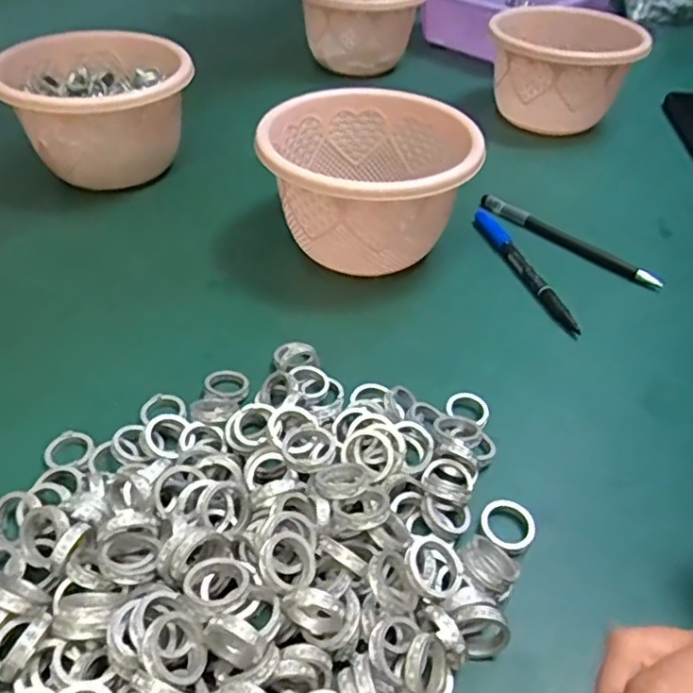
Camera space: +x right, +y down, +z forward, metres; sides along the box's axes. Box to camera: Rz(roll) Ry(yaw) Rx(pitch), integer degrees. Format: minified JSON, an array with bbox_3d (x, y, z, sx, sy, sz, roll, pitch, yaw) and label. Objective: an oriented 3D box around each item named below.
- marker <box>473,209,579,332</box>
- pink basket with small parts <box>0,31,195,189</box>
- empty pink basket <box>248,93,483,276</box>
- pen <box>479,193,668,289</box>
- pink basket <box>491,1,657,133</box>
[{"bbox_3d":[0.129,-0.059,0.446,0.013,0.010,0.144,-11,46,-15],"label":"marker"},{"bbox_3d":[-0.199,-0.191,0.511,0.146,0.093,0.132,-14,46,-17],"label":"pink basket with small parts"},{"bbox_3d":[0.015,-0.111,0.437,0.141,0.087,0.139,2,44,0],"label":"empty pink basket"},{"bbox_3d":[0.170,-0.083,0.474,0.017,0.011,0.153,-31,54,-31],"label":"pen"},{"bbox_3d":[0.217,-0.276,0.621,0.140,0.088,0.153,20,46,18],"label":"pink basket"}]

